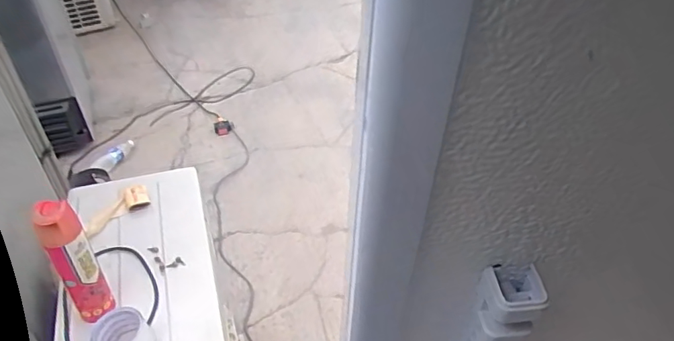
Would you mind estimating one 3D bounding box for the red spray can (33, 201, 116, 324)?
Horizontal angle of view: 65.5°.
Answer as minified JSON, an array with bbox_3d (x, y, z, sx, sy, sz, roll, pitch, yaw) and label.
[{"bbox_3d":[-0.447,0.156,0.898,0.062,0.269,0.061,-29,52,-28],"label":"red spray can"}]

